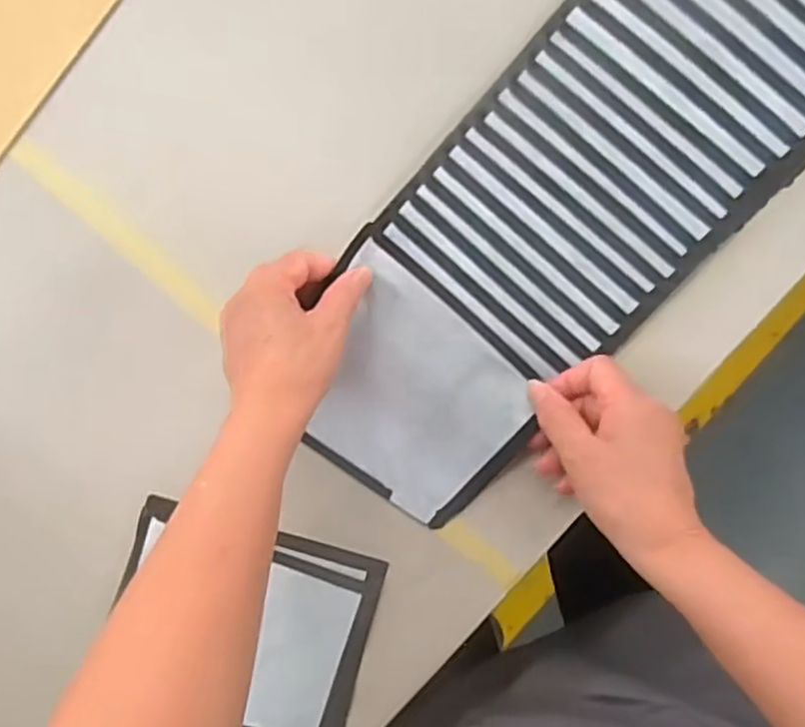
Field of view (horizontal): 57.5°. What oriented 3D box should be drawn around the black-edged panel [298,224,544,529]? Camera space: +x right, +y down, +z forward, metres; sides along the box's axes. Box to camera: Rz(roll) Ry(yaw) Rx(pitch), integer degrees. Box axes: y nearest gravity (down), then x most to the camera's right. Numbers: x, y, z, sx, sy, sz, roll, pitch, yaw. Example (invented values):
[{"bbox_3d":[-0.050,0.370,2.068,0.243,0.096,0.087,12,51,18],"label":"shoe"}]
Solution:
[{"bbox_3d":[0.000,0.016,0.483,0.162,0.015,0.129,41,96,1],"label":"black-edged panel"}]

